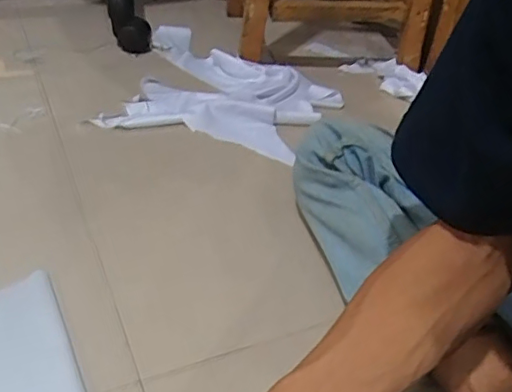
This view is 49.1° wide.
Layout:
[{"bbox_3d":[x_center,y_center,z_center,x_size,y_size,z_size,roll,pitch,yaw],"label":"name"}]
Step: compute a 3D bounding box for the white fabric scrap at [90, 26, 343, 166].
[{"bbox_3d":[-0.033,-0.182,0.914,0.337,0.030,0.358,10,37,4],"label":"white fabric scrap"}]

